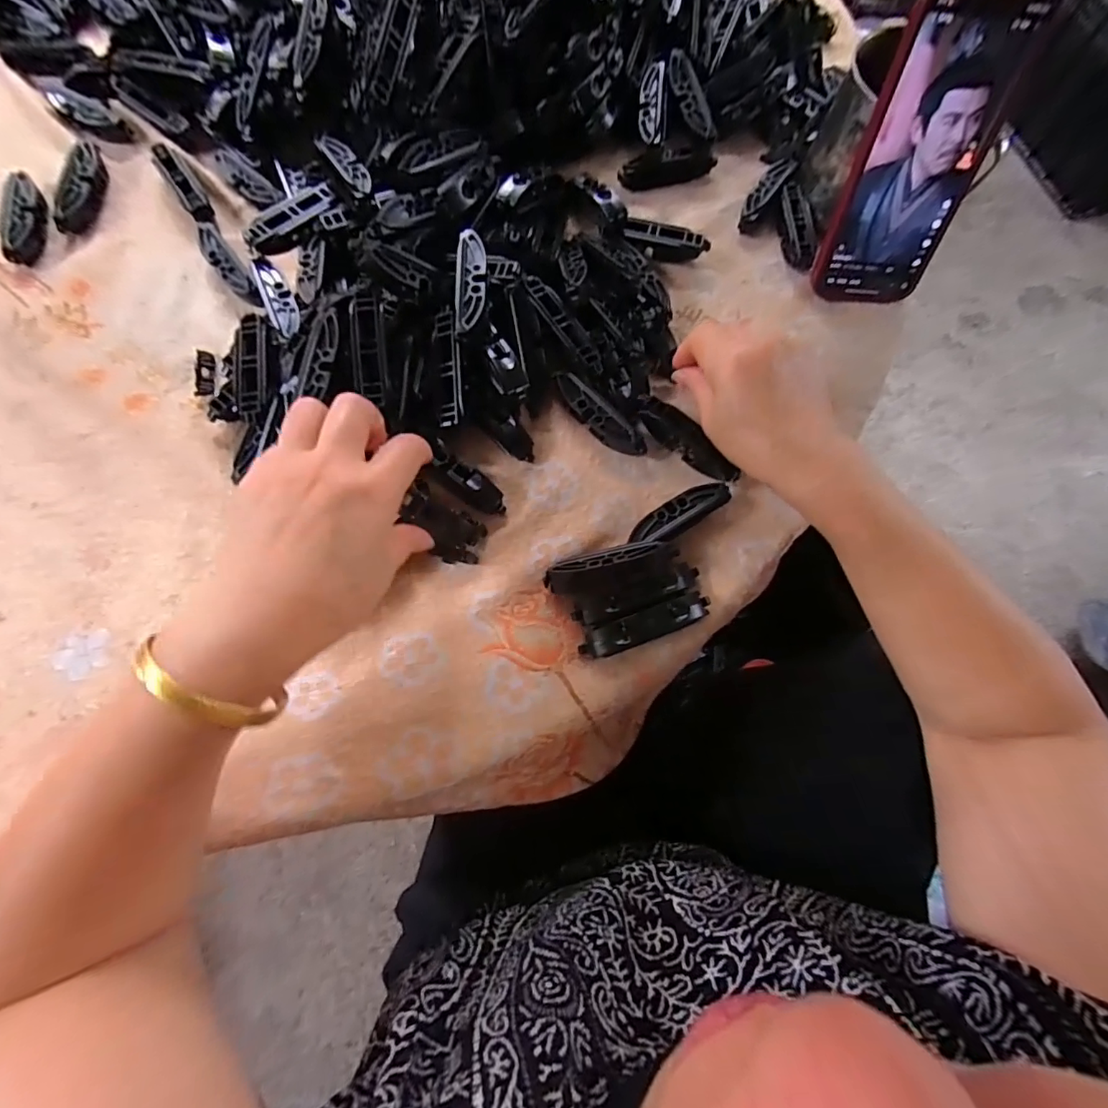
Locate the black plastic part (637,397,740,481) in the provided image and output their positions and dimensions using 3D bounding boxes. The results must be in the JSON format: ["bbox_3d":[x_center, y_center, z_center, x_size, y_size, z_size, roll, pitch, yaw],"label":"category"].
[{"bbox_3d":[0.088,-0.075,0.330,0.078,0.017,0.018,43,79,8],"label":"black plastic part"}]

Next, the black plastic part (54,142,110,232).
[{"bbox_3d":[-0.361,-0.284,0.380,0.021,0.015,0.085,0,75,-1],"label":"black plastic part"}]

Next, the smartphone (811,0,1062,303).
[{"bbox_3d":[0.231,-0.247,0.317,0.072,0.160,0.008,7,48,3],"label":"smartphone"}]

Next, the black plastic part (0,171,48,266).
[{"bbox_3d":[-0.392,-0.250,0.370,0.018,0.017,0.075,-4,75,-2],"label":"black plastic part"}]

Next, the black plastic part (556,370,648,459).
[{"bbox_3d":[0.032,-0.092,0.338,0.074,0.017,0.021,38,77,9],"label":"black plastic part"}]

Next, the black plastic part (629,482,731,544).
[{"bbox_3d":[0.079,-0.025,0.321,0.069,0.018,0.022,-34,78,-10],"label":"black plastic part"}]

